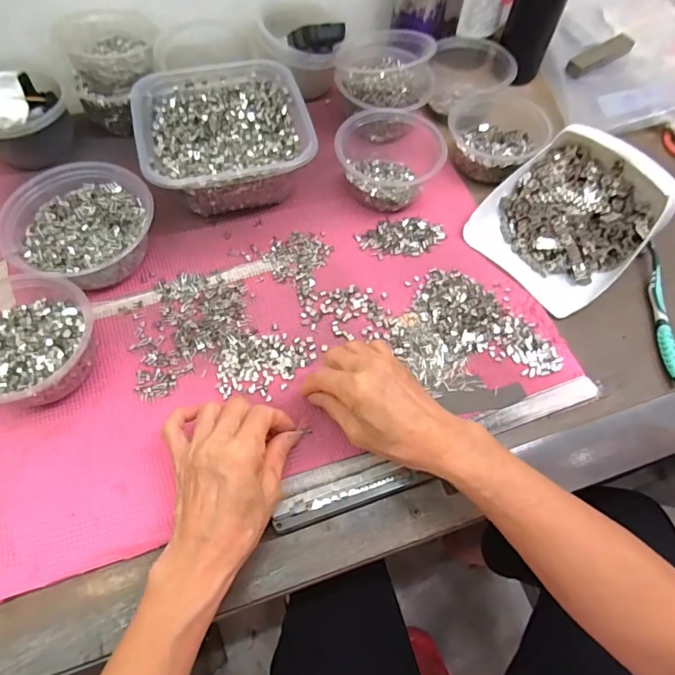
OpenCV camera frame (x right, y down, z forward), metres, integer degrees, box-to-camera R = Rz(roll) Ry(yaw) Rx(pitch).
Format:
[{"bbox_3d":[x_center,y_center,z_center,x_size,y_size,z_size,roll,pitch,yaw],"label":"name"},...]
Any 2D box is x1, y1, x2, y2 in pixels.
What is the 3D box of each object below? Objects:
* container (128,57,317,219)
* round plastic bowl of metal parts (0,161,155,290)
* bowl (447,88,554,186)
[{"bbox_3d":[-0.123,-0.218,0.520,0.173,0.072,0.174,-14,65,-10],"label":"container"},{"bbox_3d":[-0.246,-0.104,0.462,0.130,0.060,0.125,1,63,-3],"label":"round plastic bowl of metal parts"},{"bbox_3d":[0.187,-0.241,0.561,0.111,0.048,0.109,1,63,-3],"label":"bowl"}]

